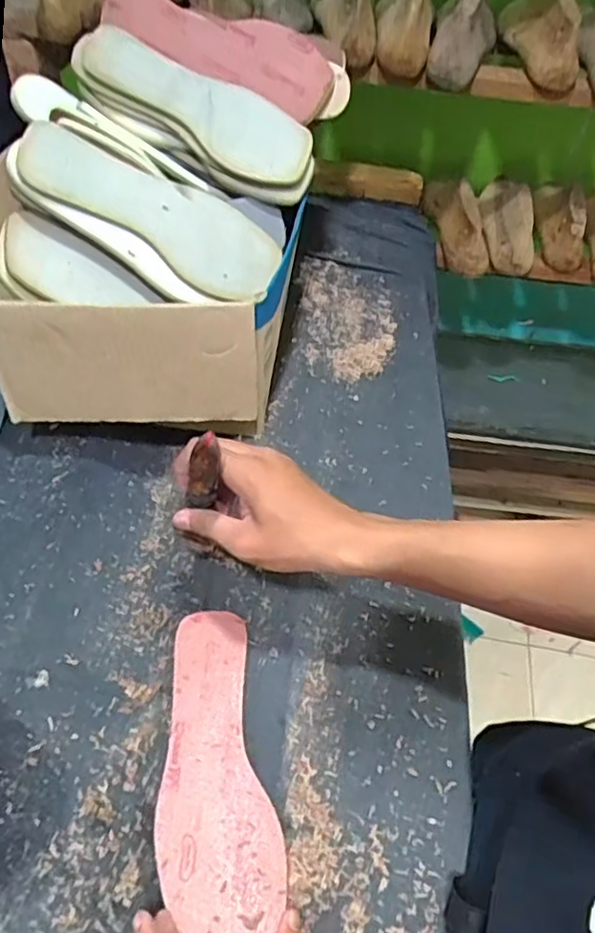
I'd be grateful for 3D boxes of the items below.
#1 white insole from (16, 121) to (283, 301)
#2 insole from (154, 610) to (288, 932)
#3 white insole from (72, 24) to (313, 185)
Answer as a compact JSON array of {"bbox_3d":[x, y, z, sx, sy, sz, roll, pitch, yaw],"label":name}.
[{"bbox_3d":[-0.123,-0.227,0.552,0.228,0.015,0.082,27,84,-19],"label":"white insole"},{"bbox_3d":[-0.060,0.220,0.456,0.081,0.004,0.233,-4,53,-8],"label":"insole"},{"bbox_3d":[-0.097,-0.351,0.602,0.236,0.021,0.070,32,100,0],"label":"white insole"}]

